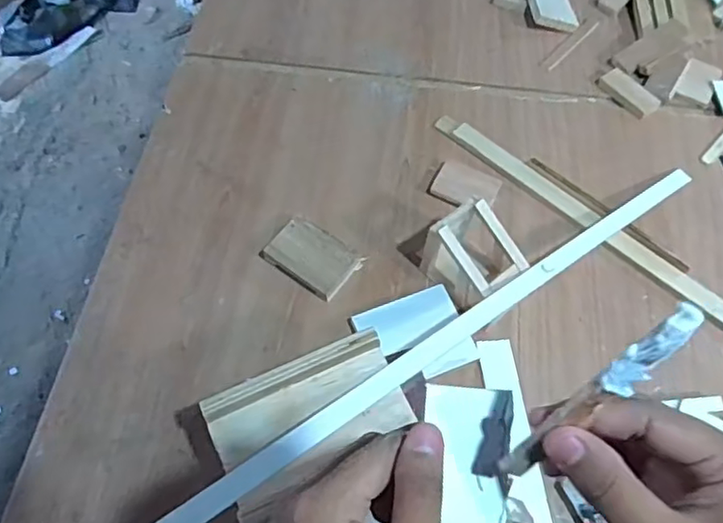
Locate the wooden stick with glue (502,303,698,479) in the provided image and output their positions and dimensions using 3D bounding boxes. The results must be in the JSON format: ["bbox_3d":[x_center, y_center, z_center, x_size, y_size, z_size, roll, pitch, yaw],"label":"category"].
[{"bbox_3d":[0.090,0.054,0.238,0.008,0.104,0.011,-8,53,-50],"label":"wooden stick with glue"}]

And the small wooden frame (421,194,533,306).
[{"bbox_3d":[0.143,-0.006,0.780,0.083,0.105,0.114,-37,67,-19],"label":"small wooden frame"}]

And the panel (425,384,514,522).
[{"bbox_3d":[0.048,0.103,0.280,0.042,0.004,0.089,7,82,-12],"label":"panel"}]

